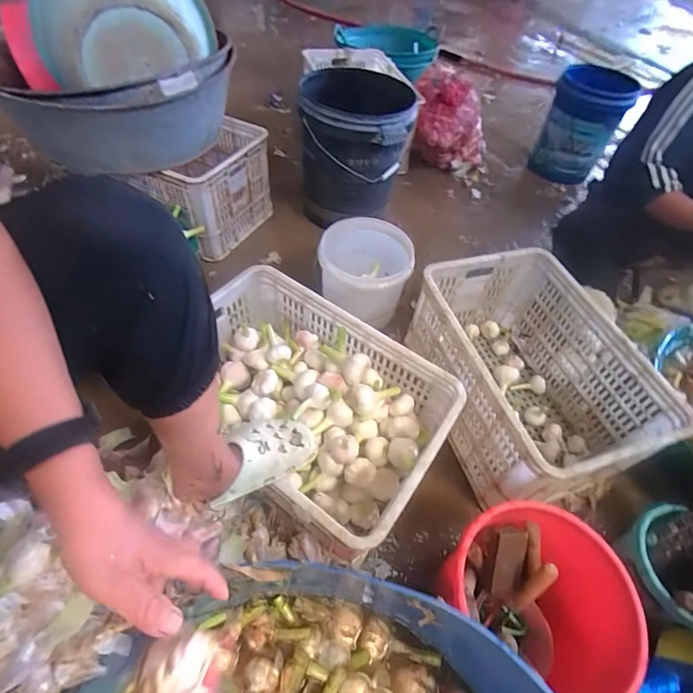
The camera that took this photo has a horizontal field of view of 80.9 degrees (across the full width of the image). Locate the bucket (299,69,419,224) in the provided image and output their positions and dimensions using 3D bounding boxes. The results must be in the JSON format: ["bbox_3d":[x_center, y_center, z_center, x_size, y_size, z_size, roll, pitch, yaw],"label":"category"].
[{"bbox_3d":[0.018,-0.650,1.384,0.349,0.392,0.305,6,52,-1],"label":"bucket"}]

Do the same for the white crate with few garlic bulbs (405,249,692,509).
[{"bbox_3d":[0.415,0.063,0.972,0.372,0.294,0.535,-13,55,-15],"label":"white crate with few garlic bulbs"}]

